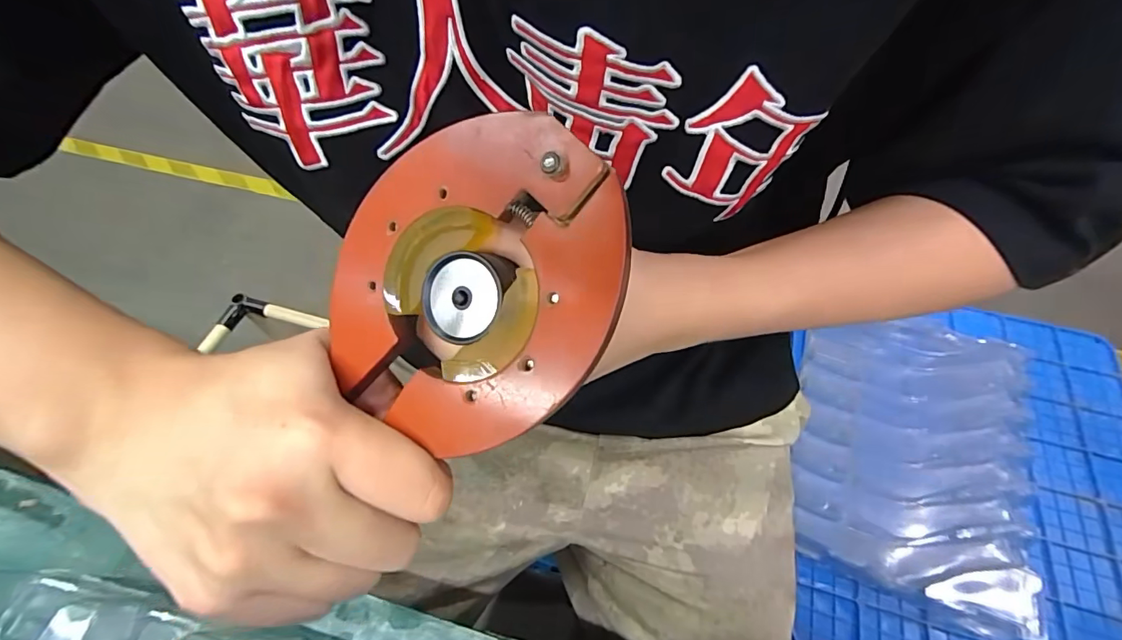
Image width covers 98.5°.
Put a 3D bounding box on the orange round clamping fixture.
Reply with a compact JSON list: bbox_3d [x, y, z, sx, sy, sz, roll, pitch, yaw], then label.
[{"bbox_3d":[-0.031,-0.011,0.165,0.099,0.013,0.109,16,95,18],"label":"orange round clamping fixture"}]

